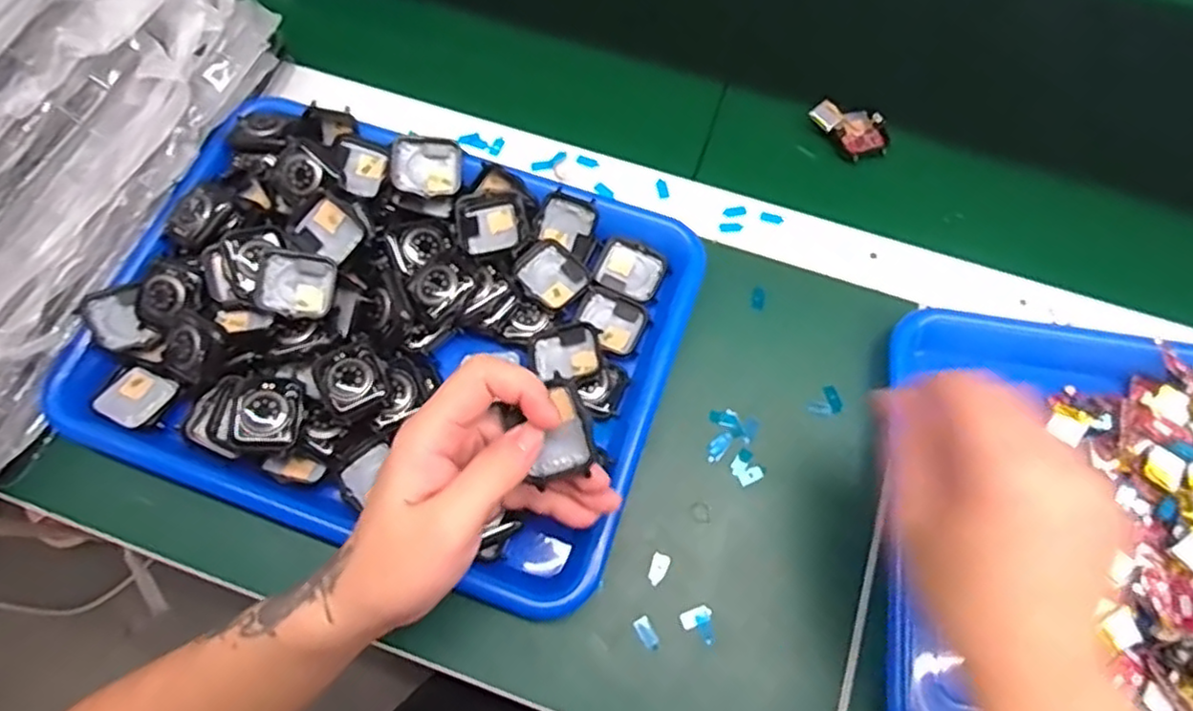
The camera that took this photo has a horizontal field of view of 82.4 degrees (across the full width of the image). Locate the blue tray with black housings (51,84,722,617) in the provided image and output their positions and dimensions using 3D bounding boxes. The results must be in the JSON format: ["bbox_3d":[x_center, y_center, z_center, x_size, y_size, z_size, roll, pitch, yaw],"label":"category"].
[{"bbox_3d":[-0.125,-0.017,0.413,0.333,0.049,0.246,19,70,7],"label":"blue tray with black housings"}]

